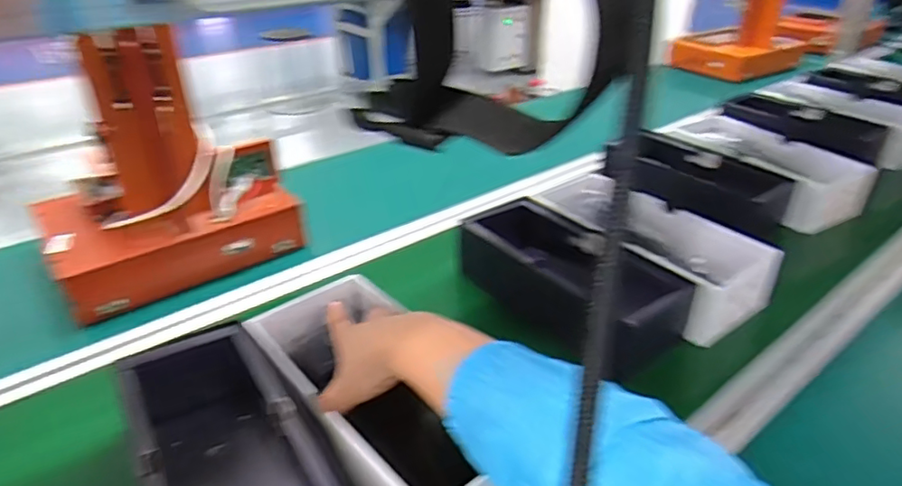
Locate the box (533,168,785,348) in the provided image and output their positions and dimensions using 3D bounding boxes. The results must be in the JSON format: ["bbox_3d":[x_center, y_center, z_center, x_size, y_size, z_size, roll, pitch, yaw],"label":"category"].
[{"bbox_3d":[0.223,-0.002,0.704,0.124,0.066,0.284,-23,40,-30],"label":"box"}]

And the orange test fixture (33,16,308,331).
[{"bbox_3d":[-0.344,-0.101,0.677,0.262,0.270,0.163,-22,39,-29],"label":"orange test fixture"}]

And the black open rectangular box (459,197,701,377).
[{"bbox_3d":[0.126,0.037,0.662,0.108,0.083,0.258,-26,41,-33],"label":"black open rectangular box"}]

